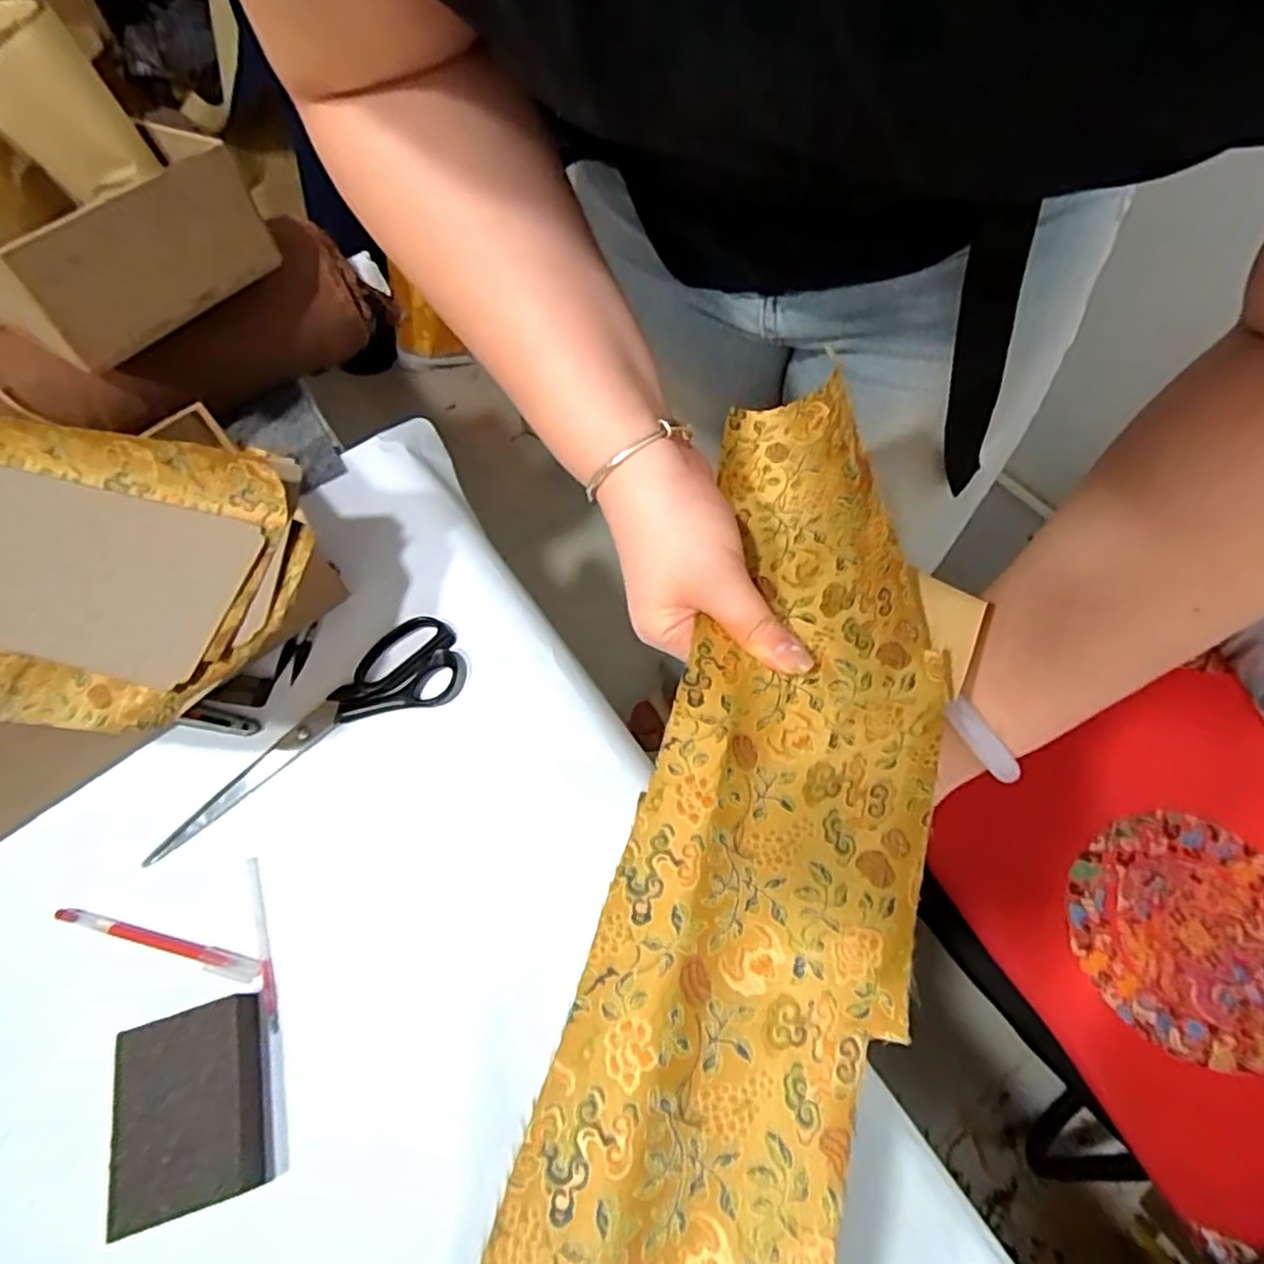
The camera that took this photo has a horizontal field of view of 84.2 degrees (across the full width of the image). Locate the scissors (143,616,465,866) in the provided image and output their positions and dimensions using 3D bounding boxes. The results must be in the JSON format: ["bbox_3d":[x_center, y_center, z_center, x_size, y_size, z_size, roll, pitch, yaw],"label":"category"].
[{"bbox_3d":[-0.232,0.070,0.501,0.238,0.008,0.069,-33,65,-13],"label":"scissors"}]

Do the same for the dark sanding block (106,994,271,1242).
[{"bbox_3d":[-0.249,0.267,0.394,0.073,0.024,0.097,-18,62,-5],"label":"dark sanding block"}]

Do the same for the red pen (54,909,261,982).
[{"bbox_3d":[-0.301,0.196,0.442,0.139,0.009,0.015,11,64,10],"label":"red pen"}]

